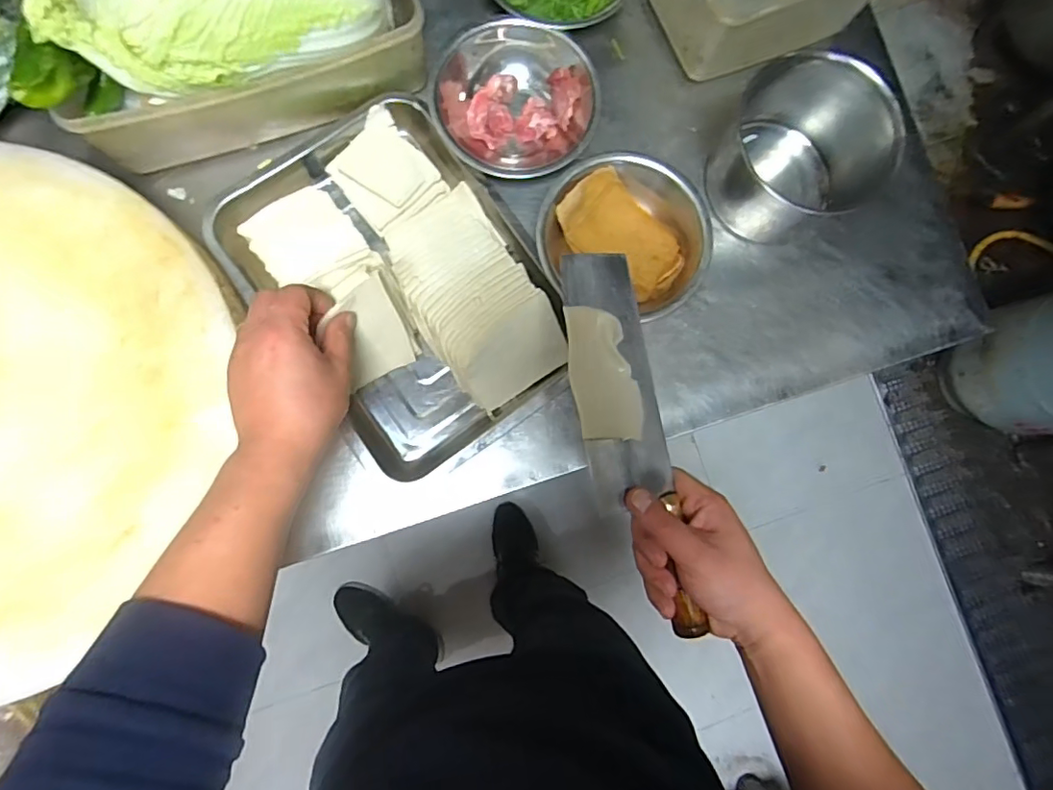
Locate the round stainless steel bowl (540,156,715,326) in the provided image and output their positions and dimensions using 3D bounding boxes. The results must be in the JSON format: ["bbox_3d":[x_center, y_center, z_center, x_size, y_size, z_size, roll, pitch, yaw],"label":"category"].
[{"bbox_3d":[0.096,-0.155,0.566,0.171,0.054,0.158,11,84,-3],"label":"round stainless steel bowl"}]

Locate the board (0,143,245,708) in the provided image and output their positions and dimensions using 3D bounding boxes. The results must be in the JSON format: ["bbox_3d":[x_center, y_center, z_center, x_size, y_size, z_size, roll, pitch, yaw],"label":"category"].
[{"bbox_3d":[-0.462,0.013,0.449,0.402,0.030,0.432,0,85,-4],"label":"board"}]

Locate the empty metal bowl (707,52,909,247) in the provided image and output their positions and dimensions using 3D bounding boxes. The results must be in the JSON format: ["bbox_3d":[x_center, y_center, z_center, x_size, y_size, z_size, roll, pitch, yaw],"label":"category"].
[{"bbox_3d":[0.270,-0.238,0.547,0.142,0.130,0.123,-11,85,-5],"label":"empty metal bowl"}]

